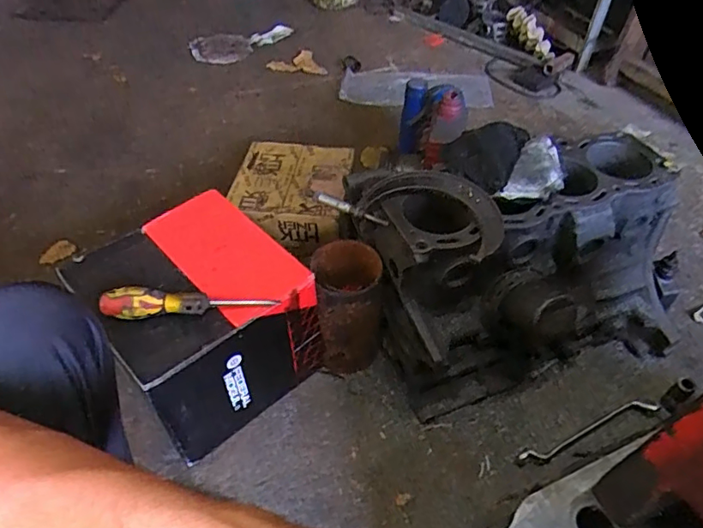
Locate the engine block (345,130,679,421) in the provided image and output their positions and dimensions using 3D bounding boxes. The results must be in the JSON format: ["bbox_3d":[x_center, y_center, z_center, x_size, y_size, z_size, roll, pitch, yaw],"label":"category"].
[{"bbox_3d":[0.240,0.013,0.734,0.415,0.273,0.216,-11,48,-10],"label":"engine block"}]

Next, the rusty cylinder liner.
[{"bbox_3d":[-0.002,0.066,0.751,0.085,0.191,0.088,-2,47,-2],"label":"rusty cylinder liner"}]

